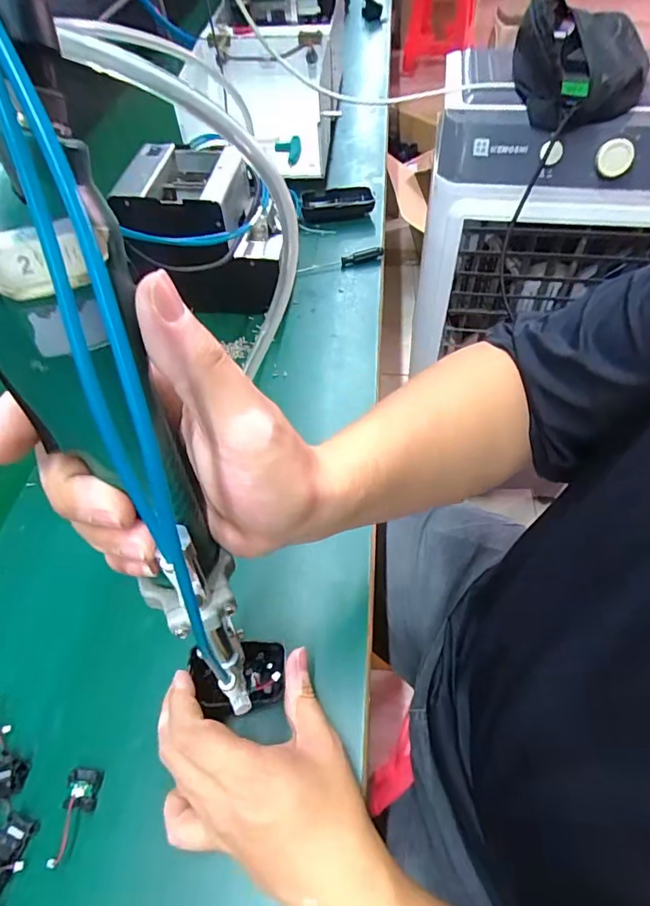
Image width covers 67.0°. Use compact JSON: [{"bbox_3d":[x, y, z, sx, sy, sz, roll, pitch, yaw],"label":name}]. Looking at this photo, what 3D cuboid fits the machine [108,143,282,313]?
[{"bbox_3d":[-0.132,-0.273,0.589,0.160,0.162,0.141,5,55,7],"label":"machine"}]

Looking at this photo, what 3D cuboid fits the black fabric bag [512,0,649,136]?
[{"bbox_3d":[0.315,-0.487,0.601,0.152,0.099,0.184,11,56,11],"label":"black fabric bag"}]

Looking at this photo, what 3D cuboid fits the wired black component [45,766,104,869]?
[{"bbox_3d":[-0.168,0.242,0.328,0.022,0.012,0.054,0,55,3],"label":"wired black component"}]

